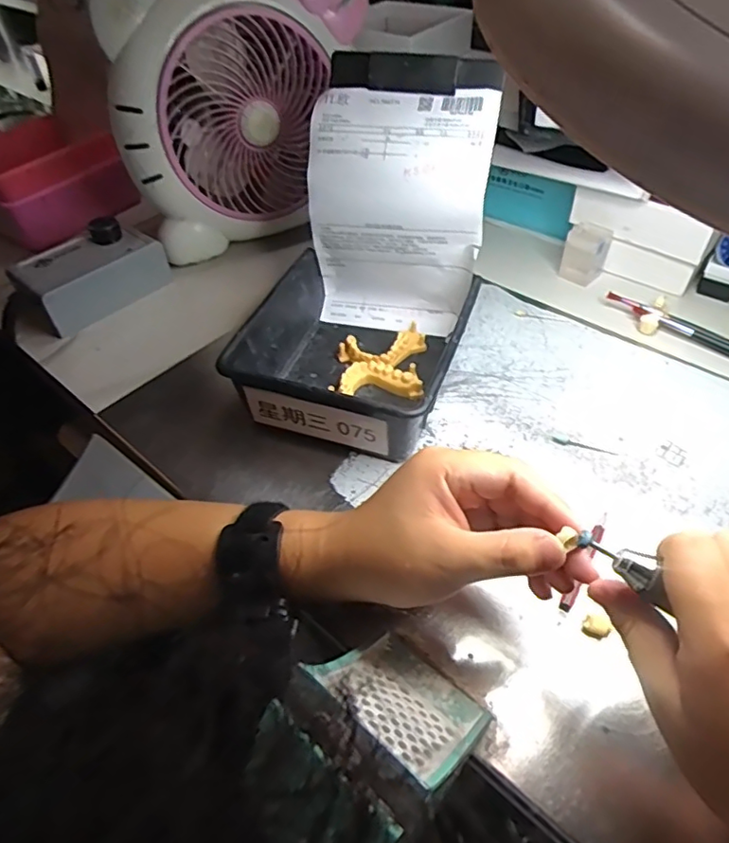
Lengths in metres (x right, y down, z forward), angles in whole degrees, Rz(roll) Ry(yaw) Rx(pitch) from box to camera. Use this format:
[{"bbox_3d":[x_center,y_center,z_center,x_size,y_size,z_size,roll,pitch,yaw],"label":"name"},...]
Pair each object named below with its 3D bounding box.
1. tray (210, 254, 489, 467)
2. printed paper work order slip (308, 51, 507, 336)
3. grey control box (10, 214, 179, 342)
[{"bbox_3d":[-0.005,-0.057,0.469,0.163,0.069,0.173,12,49,15],"label":"tray"},{"bbox_3d":[0.029,-0.182,0.489,0.147,0.206,0.080,11,49,13],"label":"printed paper work order slip"},{"bbox_3d":[-0.273,-0.145,0.572,0.066,0.056,0.134,25,54,24],"label":"grey control box"}]

